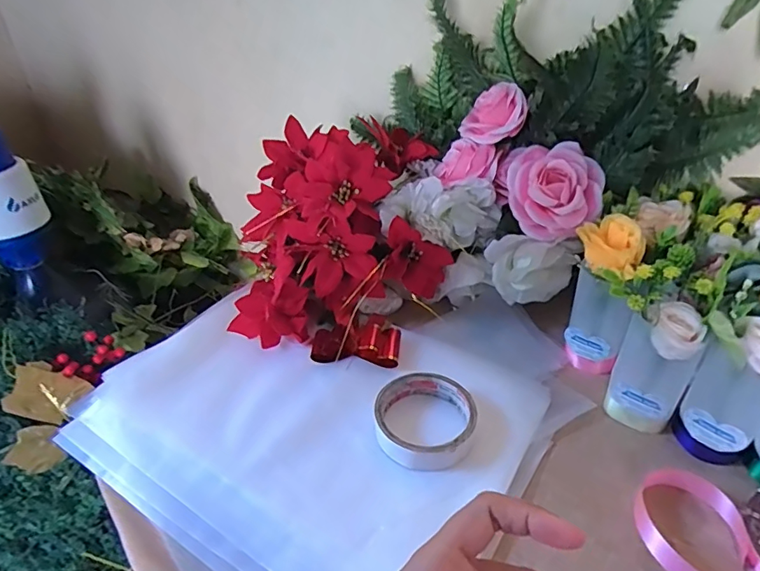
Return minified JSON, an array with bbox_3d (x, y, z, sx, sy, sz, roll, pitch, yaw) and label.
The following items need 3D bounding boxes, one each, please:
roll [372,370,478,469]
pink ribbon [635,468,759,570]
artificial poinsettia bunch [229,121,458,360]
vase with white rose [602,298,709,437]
[{"bbox_3d":[0.038,0.114,0.430,0.084,0.026,0.088,1,37,-1],"label":"roll"},{"bbox_3d":[0.243,0.193,0.341,0.068,0.029,0.144,-21,42,-27],"label":"pink ribbon"},{"bbox_3d":[-0.040,-0.061,0.542,0.232,0.151,0.243,0,35,-1],"label":"artificial poinsettia bunch"},{"bbox_3d":[0.232,0.070,0.422,0.059,0.113,0.045,30,45,32],"label":"vase with white rose"}]

